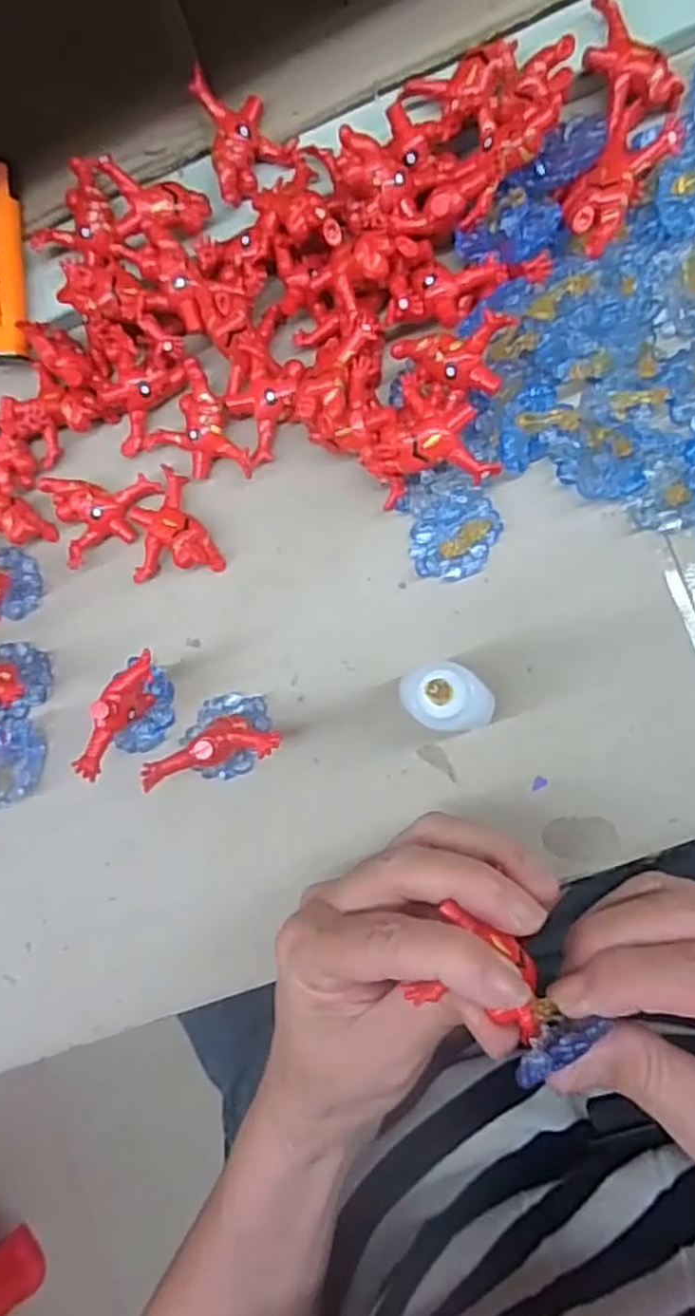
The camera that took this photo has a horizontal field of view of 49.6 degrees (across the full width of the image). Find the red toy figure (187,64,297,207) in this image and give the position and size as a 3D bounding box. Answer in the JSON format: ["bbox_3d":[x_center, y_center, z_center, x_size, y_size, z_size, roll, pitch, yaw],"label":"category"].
[{"bbox_3d":[-0.040,-0.210,0.299,0.032,0.019,0.041,-16,86,7],"label":"red toy figure"}]

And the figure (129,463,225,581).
[{"bbox_3d":[-0.074,-0.057,0.314,0.036,0.015,0.044,-6,87,8],"label":"figure"}]

